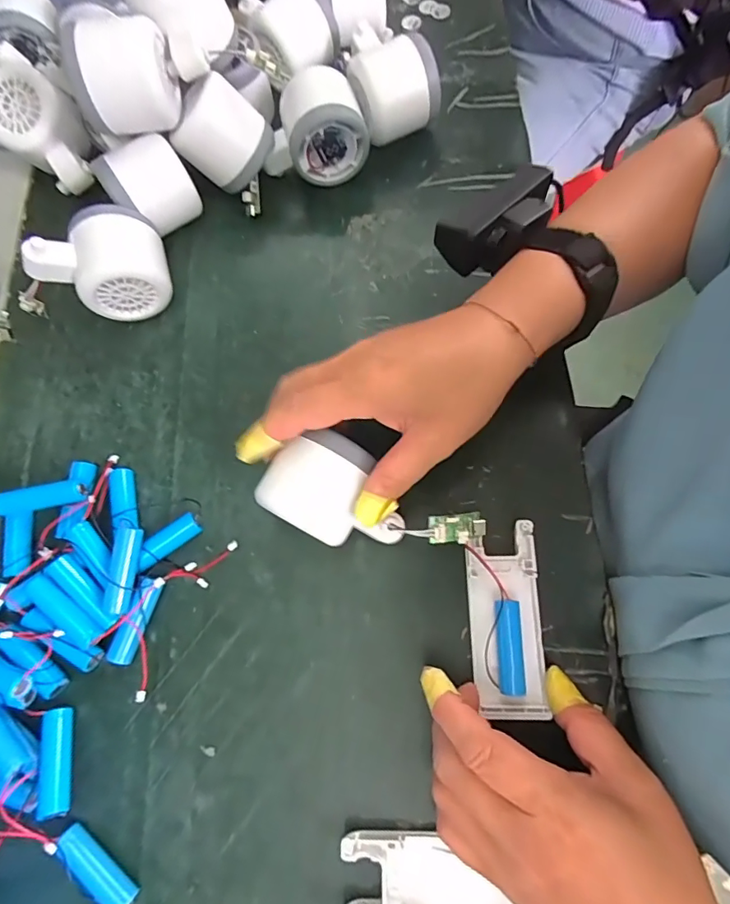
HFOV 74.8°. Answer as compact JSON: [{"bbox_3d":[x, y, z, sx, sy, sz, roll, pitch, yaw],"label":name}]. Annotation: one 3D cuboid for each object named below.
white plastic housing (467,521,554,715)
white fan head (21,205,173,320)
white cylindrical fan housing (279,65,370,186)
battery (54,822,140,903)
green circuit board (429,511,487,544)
[{"bbox_3d":[0.081,0.094,0.274,0.041,0.016,0.102,2,73,2],"label":"white plastic housing"},{"bbox_3d":[-0.177,-0.127,0.328,0.077,0.064,0.052,-19,73,-5],"label":"white fan head"},{"bbox_3d":[-0.030,-0.245,0.362,0.059,0.061,0.052,-10,73,-2],"label":"white cylindrical fan housing"},{"bbox_3d":[-0.140,0.217,0.248,0.050,0.017,0.011,36,77,11],"label":"battery"},{"bbox_3d":[0.052,0.042,0.267,0.033,0.004,0.016,-4,72,-13],"label":"green circuit board"}]

